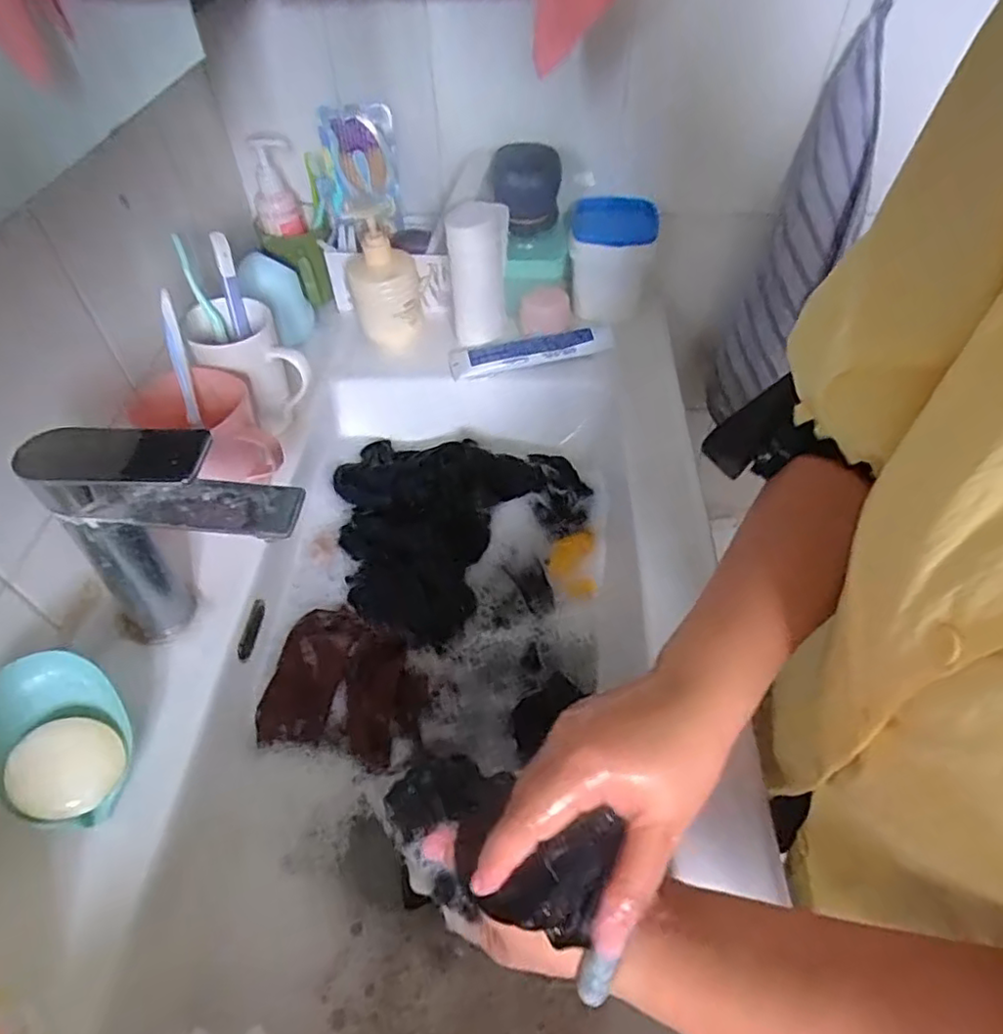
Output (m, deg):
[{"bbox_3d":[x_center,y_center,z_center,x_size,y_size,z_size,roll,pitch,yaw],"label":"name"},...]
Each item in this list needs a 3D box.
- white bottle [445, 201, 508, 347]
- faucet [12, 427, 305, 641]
[{"bbox_3d":[-0.023,-0.262,0.686,0.063,0.149,0.048,-3,48,0],"label":"white bottle"},{"bbox_3d":[-0.204,0.018,0.421,0.148,0.172,0.040,-1,48,3],"label":"faucet"}]

